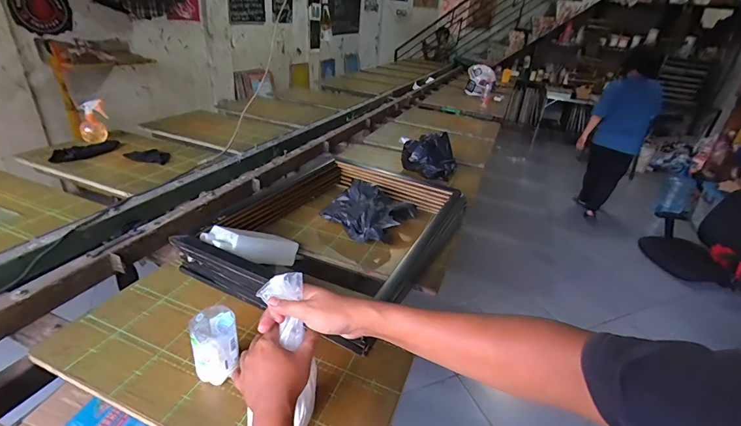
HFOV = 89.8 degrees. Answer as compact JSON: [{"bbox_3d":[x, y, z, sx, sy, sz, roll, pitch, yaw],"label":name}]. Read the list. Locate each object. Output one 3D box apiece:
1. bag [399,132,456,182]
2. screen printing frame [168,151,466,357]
[{"bbox_3d":[0.238,-0.232,1.511,0.210,0.166,0.152,14,29,16],"label":"bag"},{"bbox_3d":[-0.081,0.037,0.981,0.501,0.114,0.652,18,30,23],"label":"screen printing frame"}]

